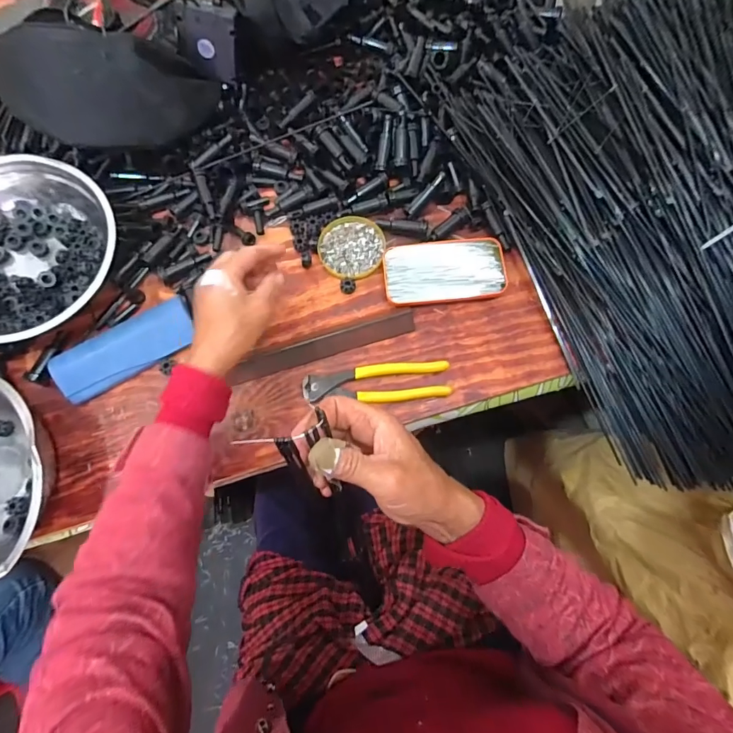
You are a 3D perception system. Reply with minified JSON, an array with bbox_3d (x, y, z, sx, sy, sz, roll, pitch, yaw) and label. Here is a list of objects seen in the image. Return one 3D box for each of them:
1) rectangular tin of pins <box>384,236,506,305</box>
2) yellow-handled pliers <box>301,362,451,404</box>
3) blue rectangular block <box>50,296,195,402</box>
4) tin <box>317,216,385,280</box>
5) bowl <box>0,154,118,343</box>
[{"bbox_3d":[0.095,-0.116,0.520,0.144,0.018,0.078,-8,73,-1],"label":"rectangular tin of pins"},{"bbox_3d":[0.012,0.020,0.487,0.163,0.016,0.043,-5,73,0],"label":"yellow-handled pliers"},{"bbox_3d":[-0.279,-0.025,0.493,0.156,0.019,0.066,-31,75,-8],"label":"blue rectangular block"},{"bbox_3d":[-0.019,-0.148,0.538,0.081,0.010,0.085,0,73,1],"label":"tin"},{"bbox_3d":[-0.395,-0.132,0.491,0.210,0.094,0.193,0,73,1],"label":"bowl"}]

